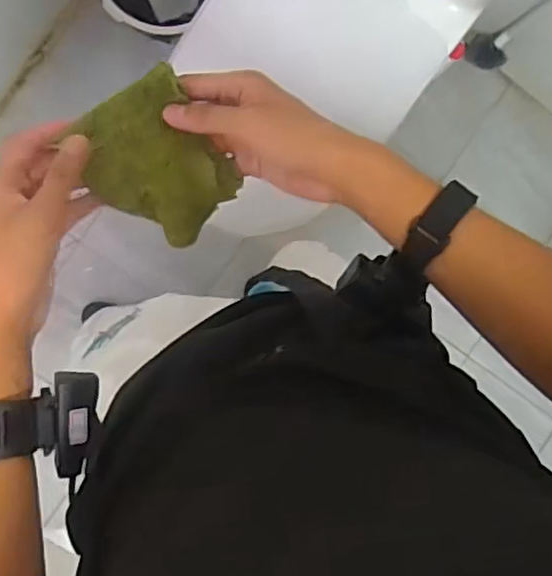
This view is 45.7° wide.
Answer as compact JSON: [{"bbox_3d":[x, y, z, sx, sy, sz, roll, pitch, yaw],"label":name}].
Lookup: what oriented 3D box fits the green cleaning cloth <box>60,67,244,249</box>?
[{"bbox_3d":[-0.084,-0.088,0.467,0.088,0.043,0.108,-39,98,-3],"label":"green cleaning cloth"}]

